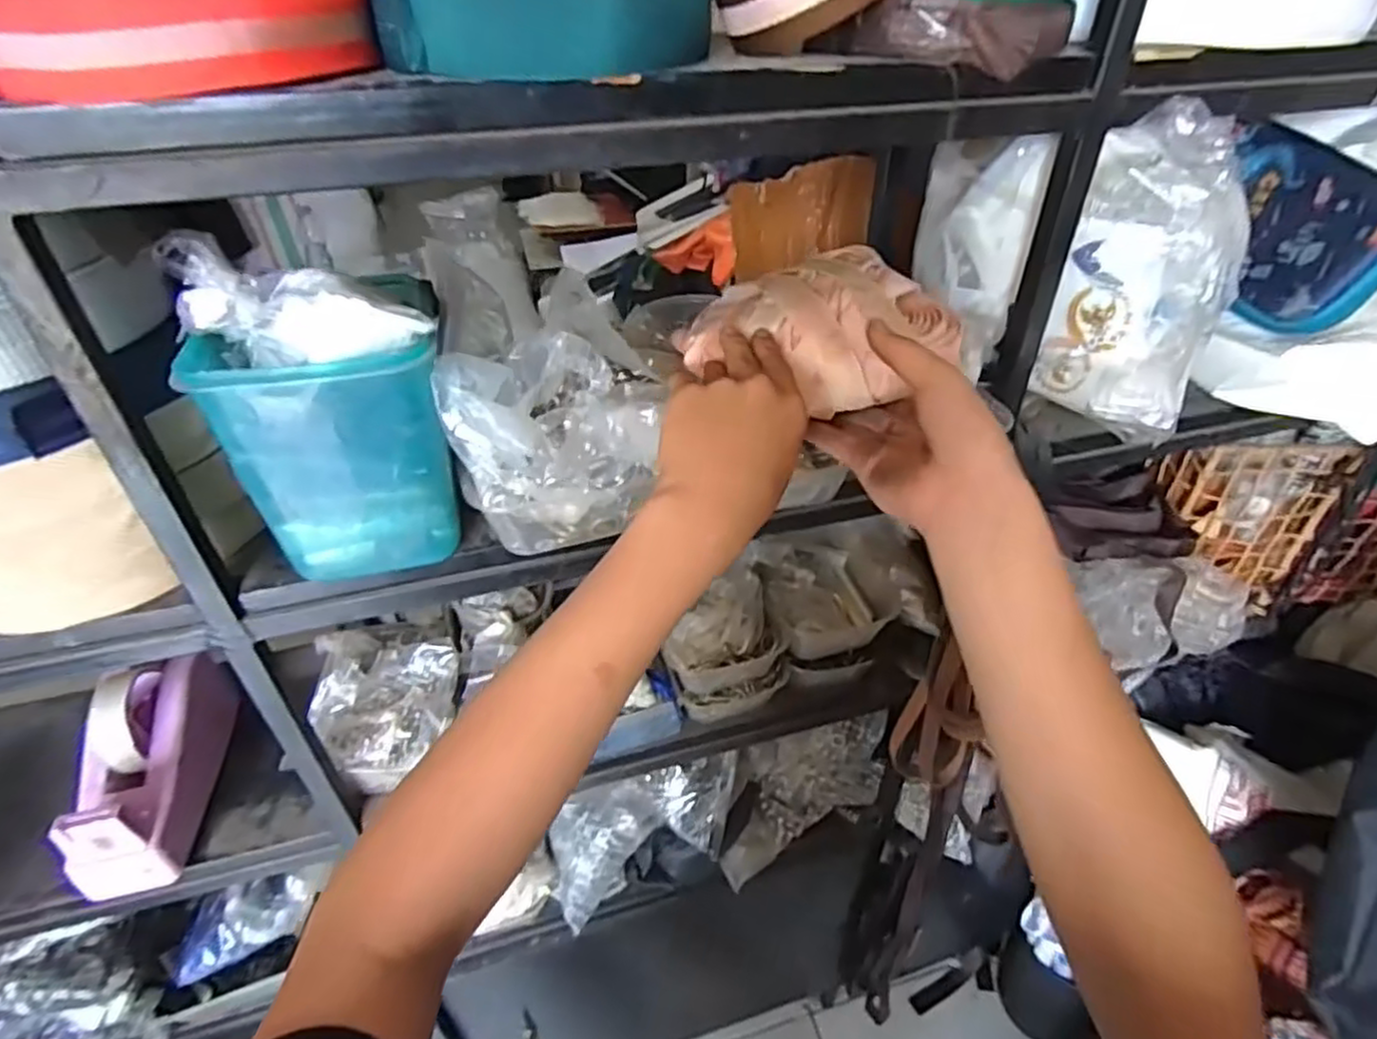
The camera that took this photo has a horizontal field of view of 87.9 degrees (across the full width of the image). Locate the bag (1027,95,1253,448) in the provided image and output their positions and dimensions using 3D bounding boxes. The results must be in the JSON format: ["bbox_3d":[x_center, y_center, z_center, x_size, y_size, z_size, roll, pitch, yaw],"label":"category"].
[{"bbox_3d":[0.303,-0.160,0.470,0.096,0.183,0.065,24,45,28],"label":"bag"}]

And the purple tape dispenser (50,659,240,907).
[{"bbox_3d":[-0.460,0.203,0.606,0.082,0.103,0.176,-4,39,-4],"label":"purple tape dispenser"}]

